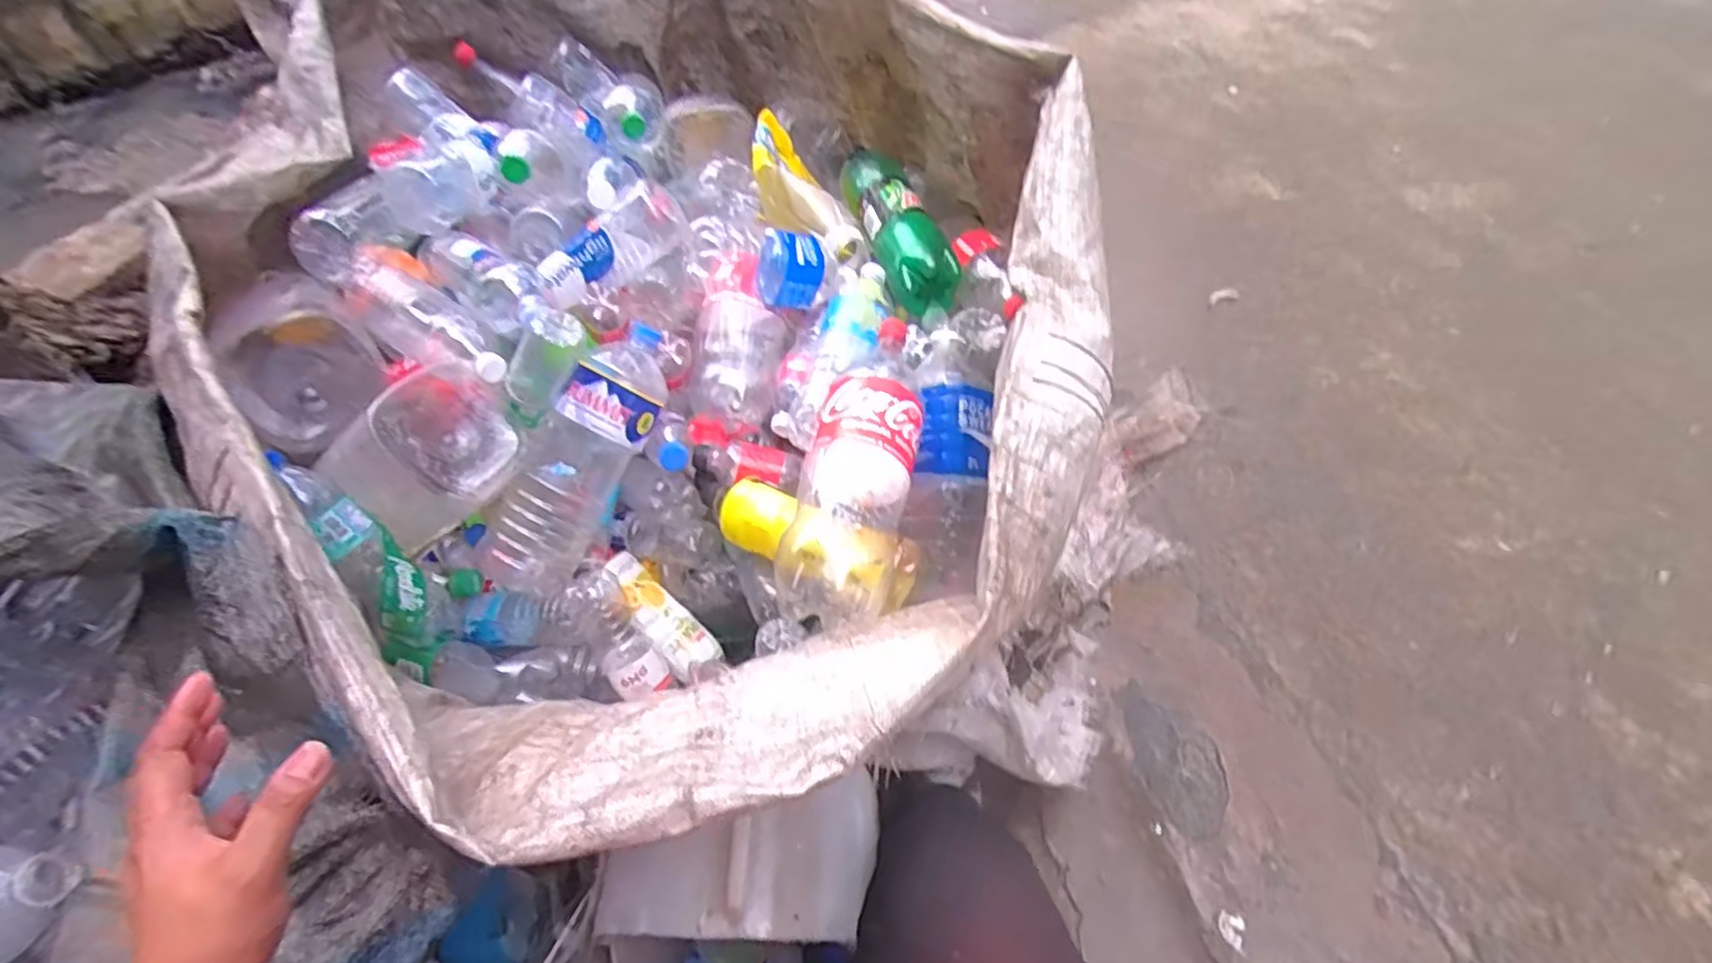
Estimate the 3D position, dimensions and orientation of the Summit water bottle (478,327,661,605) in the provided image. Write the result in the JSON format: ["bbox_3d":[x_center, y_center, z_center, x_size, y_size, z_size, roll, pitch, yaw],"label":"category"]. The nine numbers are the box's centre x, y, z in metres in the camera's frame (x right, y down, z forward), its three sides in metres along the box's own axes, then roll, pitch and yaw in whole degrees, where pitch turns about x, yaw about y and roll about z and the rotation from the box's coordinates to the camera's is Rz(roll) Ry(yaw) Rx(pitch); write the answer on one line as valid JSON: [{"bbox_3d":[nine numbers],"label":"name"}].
[{"bbox_3d":[-0.314,-0.023,0.823,0.079,0.111,0.327,33,98,23],"label":"Summit water bottle"}]

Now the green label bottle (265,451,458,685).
[{"bbox_3d":[-0.483,0.087,0.737,0.072,0.244,0.070,-29,29,-20],"label":"green label bottle"}]

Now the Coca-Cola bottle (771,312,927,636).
[{"bbox_3d":[0.009,-0.025,0.725,0.098,0.097,0.344,10,53,8],"label":"Coca-Cola bottle"}]

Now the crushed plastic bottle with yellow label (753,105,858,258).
[{"bbox_3d":[-0.085,-0.401,1.010,0.122,0.088,0.253,-14,53,-10],"label":"crushed plastic bottle with yellow label"}]

